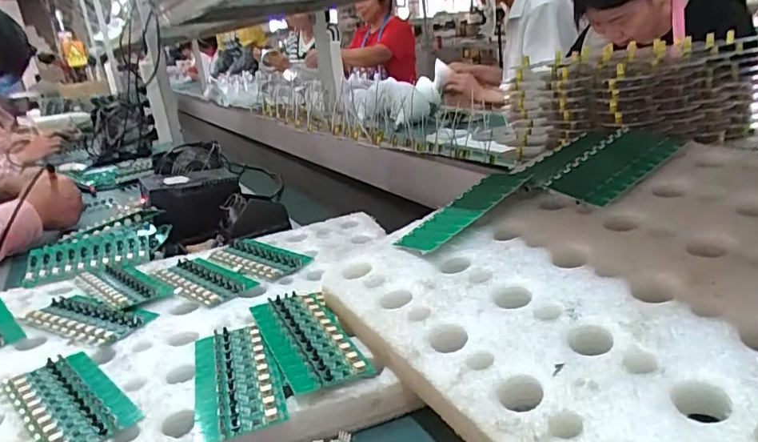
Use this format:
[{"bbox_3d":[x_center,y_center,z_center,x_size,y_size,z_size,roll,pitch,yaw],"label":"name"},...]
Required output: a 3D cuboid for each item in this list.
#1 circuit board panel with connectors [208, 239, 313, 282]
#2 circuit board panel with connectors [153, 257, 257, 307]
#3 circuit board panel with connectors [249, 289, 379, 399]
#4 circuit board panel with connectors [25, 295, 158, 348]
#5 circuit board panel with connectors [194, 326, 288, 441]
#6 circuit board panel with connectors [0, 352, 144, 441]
[{"bbox_3d":[-0.144,0.043,0.626,0.138,0.007,0.063,12,27,43],"label":"circuit board panel with connectors"},{"bbox_3d":[-0.199,0.066,0.588,0.133,0.008,0.061,10,26,39],"label":"circuit board panel with connectors"},{"bbox_3d":[-0.063,0.096,0.443,0.063,0.015,0.140,-14,21,-20],"label":"circuit board panel with connectors"},{"bbox_3d":[-0.298,0.097,0.530,0.141,0.009,0.060,3,22,27],"label":"circuit board panel with connectors"},{"bbox_3d":[-0.114,0.119,0.411,0.061,0.008,0.135,-13,20,-17],"label":"circuit board panel with connectors"},{"bbox_3d":[-0.239,0.137,0.403,0.137,0.010,0.063,12,27,41],"label":"circuit board panel with connectors"}]

